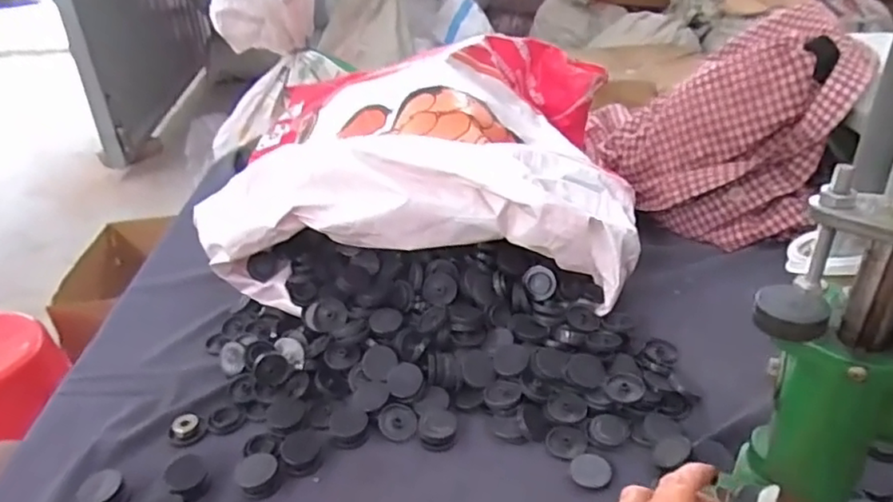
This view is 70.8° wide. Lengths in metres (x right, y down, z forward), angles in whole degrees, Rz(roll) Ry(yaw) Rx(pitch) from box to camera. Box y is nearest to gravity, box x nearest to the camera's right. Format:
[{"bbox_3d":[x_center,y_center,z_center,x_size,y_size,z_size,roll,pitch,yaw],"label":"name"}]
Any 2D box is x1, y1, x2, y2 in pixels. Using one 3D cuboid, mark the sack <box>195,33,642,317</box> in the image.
[{"bbox_3d":[-0.016,-0.134,0.800,0.448,0.183,0.465,4,30,1],"label":"sack"}]

